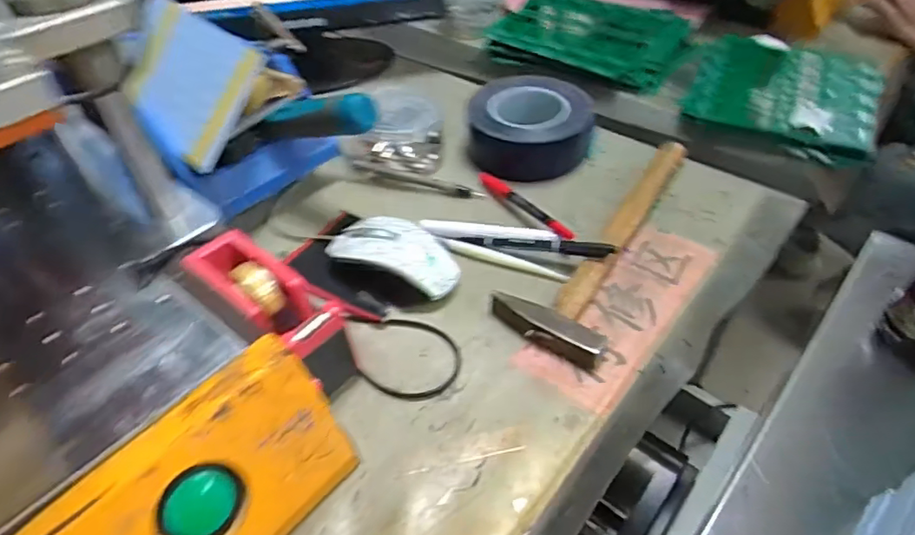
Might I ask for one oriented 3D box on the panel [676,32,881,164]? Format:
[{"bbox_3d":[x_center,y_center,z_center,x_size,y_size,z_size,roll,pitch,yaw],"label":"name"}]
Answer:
[{"bbox_3d":[0.384,-0.214,0.674,0.209,0.021,0.219,24,50,23],"label":"panel"}]

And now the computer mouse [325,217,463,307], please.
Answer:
[{"bbox_3d":[-0.054,-0.012,0.483,0.116,0.040,0.064,23,50,23],"label":"computer mouse"}]

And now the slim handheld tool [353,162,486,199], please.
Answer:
[{"bbox_3d":[-0.040,-0.090,0.582,0.141,0.013,0.011,15,47,16],"label":"slim handheld tool"}]

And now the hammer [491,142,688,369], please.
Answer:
[{"bbox_3d":[0.130,-0.035,0.512,0.089,0.019,0.292,20,49,21],"label":"hammer"}]

